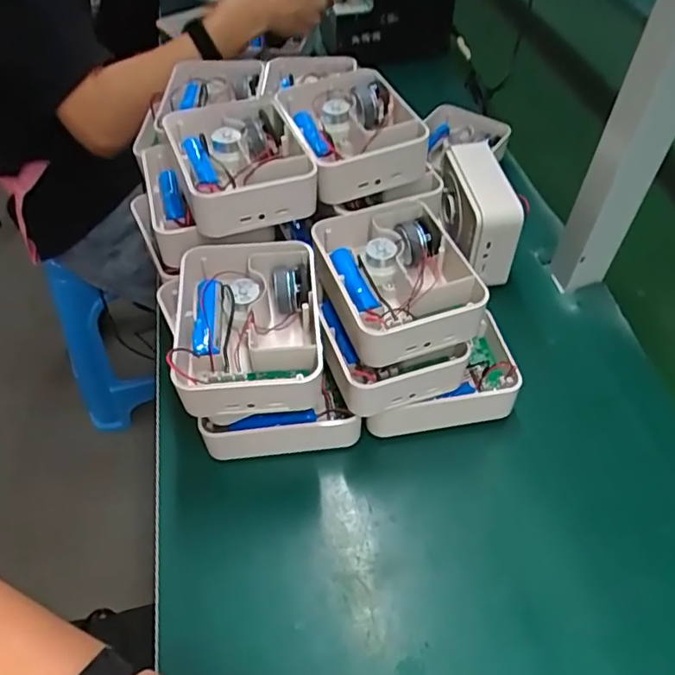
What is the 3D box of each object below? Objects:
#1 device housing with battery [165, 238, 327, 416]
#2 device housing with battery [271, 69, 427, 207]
[{"bbox_3d":[-0.065,-0.007,0.424,0.102,0.048,0.131,-5,50,-3],"label":"device housing with battery"},{"bbox_3d":[0.012,-0.180,0.511,0.107,0.047,0.137,-14,52,-11],"label":"device housing with battery"}]

